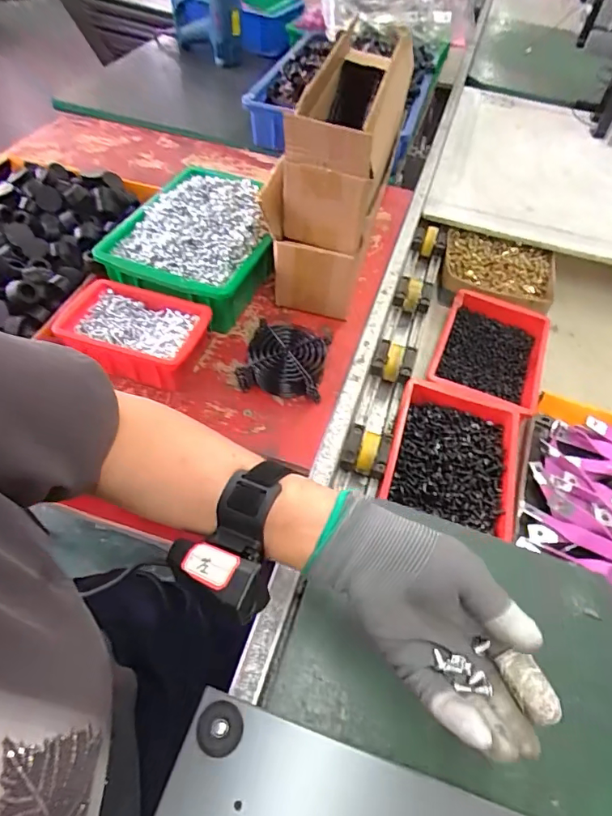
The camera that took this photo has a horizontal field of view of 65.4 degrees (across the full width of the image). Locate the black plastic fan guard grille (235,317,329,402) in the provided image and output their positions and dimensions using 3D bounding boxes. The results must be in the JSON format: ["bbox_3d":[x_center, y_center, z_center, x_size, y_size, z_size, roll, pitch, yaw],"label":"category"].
[{"bbox_3d":[-0.024,-0.057,0.548,0.091,0.036,0.087,9,53,2],"label":"black plastic fan guard grille"}]

